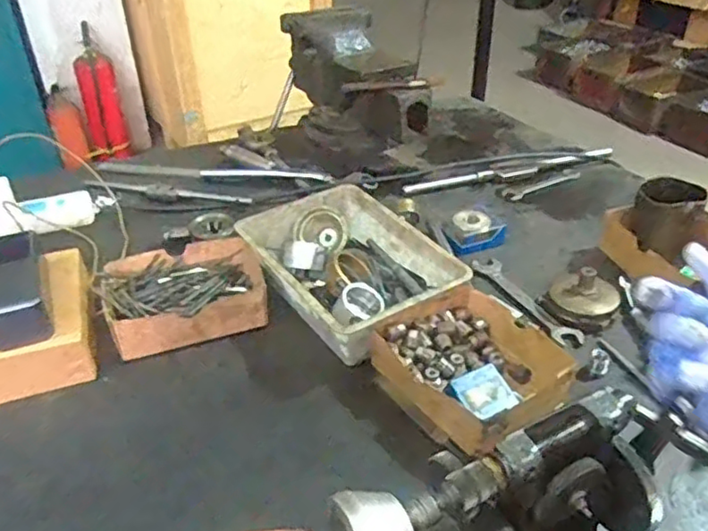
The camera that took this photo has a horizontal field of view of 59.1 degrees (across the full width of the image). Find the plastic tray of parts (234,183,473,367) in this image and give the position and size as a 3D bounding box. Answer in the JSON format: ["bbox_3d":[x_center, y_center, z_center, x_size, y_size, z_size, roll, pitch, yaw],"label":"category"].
[{"bbox_3d":[-0.007,0.007,0.728,0.168,0.076,0.244,-22,40,-27],"label":"plastic tray of parts"}]

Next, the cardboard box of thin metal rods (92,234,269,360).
[{"bbox_3d":[-0.193,0.033,0.714,0.177,0.052,0.146,-10,36,-13],"label":"cardboard box of thin metal rods"}]

